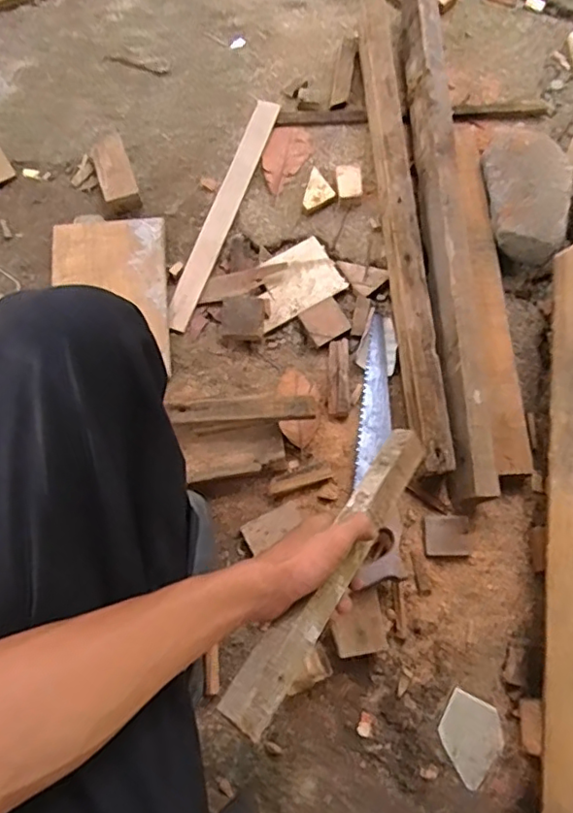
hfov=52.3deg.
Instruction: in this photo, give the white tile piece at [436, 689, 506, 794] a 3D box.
[{"bbox_3d":[0.226,0.411,0.721,0.074,0.011,0.092,28,74,7],"label":"white tile piece"}]

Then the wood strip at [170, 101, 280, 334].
[{"bbox_3d":[-0.098,-0.316,0.936,0.040,0.010,0.435,18,73,4],"label":"wood strip"}]

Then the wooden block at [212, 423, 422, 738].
[{"bbox_3d":[0.045,0.131,0.503,0.039,0.021,0.303,34,57,9],"label":"wooden block"}]

